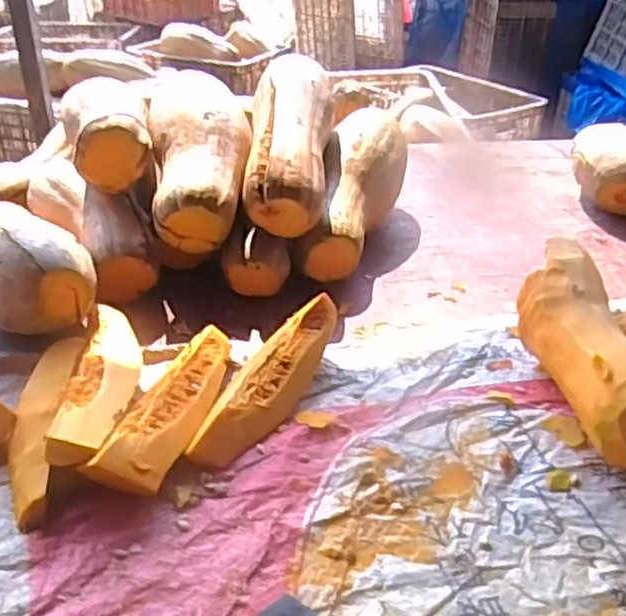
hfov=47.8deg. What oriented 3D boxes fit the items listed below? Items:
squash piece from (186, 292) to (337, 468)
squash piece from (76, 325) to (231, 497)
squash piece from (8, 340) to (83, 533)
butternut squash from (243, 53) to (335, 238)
[{"bbox_3d":[-0.047,0.071,0.728,0.067,0.060,0.233,16,35,22],"label":"squash piece"},{"bbox_3d":[-0.134,0.093,0.690,0.057,0.041,0.238,9,33,12],"label":"squash piece"},{"bbox_3d":[-0.259,0.107,0.676,0.055,0.043,0.231,-3,33,-6],"label":"squash piece"},{"bbox_3d":[-0.029,-0.238,0.962,0.111,0.090,0.324,3,52,2],"label":"butternut squash"}]

